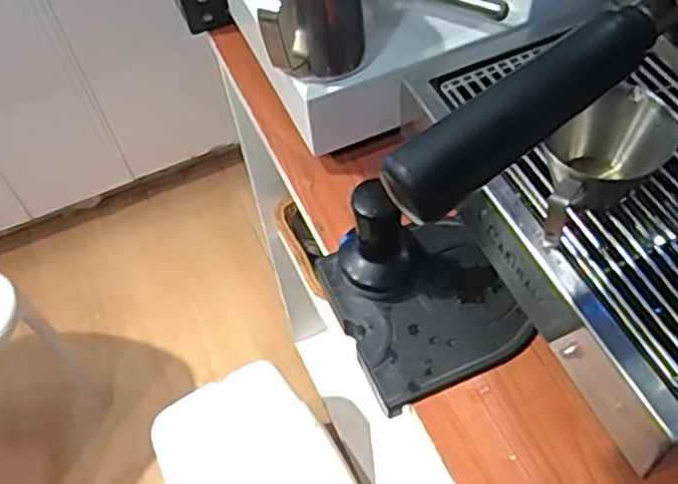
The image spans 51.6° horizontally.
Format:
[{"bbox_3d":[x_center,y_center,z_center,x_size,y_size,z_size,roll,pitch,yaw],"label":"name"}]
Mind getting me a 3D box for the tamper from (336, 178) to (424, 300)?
[{"bbox_3d":[0.027,-0.004,0.474,0.059,0.081,0.053,2,54,7],"label":"tamper"}]

